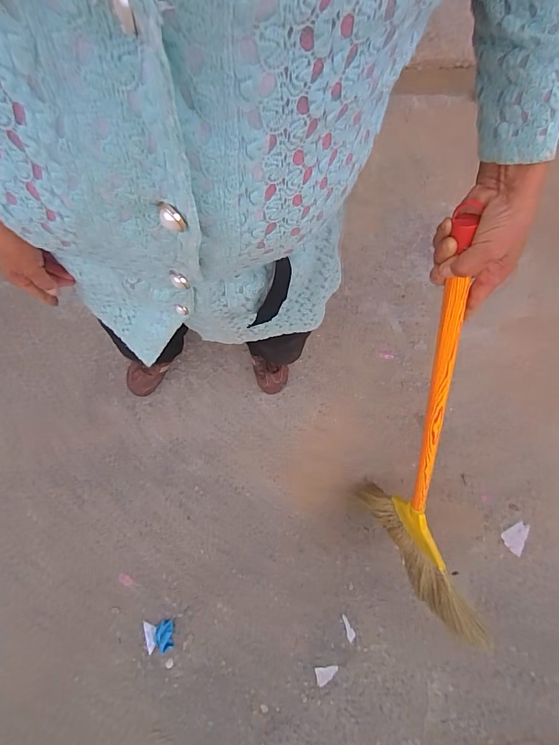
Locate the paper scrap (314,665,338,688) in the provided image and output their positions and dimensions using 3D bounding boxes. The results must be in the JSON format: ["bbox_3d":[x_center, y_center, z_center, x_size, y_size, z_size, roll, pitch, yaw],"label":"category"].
[{"bbox_3d":[0.125,0.807,1.075,0.059,0.005,0.046,-4,78,-1],"label":"paper scrap"}]

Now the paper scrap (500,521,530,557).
[{"bbox_3d":[0.673,0.469,1.160,0.066,0.005,0.088,24,82,3],"label":"paper scrap"}]

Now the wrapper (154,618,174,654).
[{"bbox_3d":[-0.307,0.701,1.077,0.048,0.022,0.069,-7,81,-7],"label":"wrapper"}]

